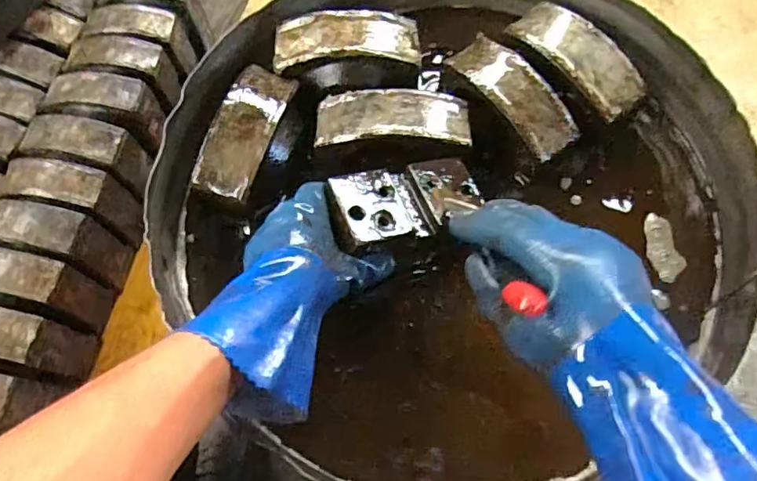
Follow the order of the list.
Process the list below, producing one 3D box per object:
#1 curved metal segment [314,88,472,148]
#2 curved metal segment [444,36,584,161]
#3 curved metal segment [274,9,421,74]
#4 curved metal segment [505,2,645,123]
[{"bbox_3d":[0.014,-0.127,0.554,0.156,0.029,0.056,1,68,3],"label":"curved metal segment"},{"bbox_3d":[0.138,-0.157,0.563,0.053,0.030,0.158,-33,70,-10],"label":"curved metal segment"},{"bbox_3d":[-0.034,-0.220,0.591,0.156,0.030,0.061,-6,68,1],"label":"curved metal segment"},{"bbox_3d":[0.211,-0.199,0.573,0.057,0.031,0.153,-35,71,-10],"label":"curved metal segment"}]

